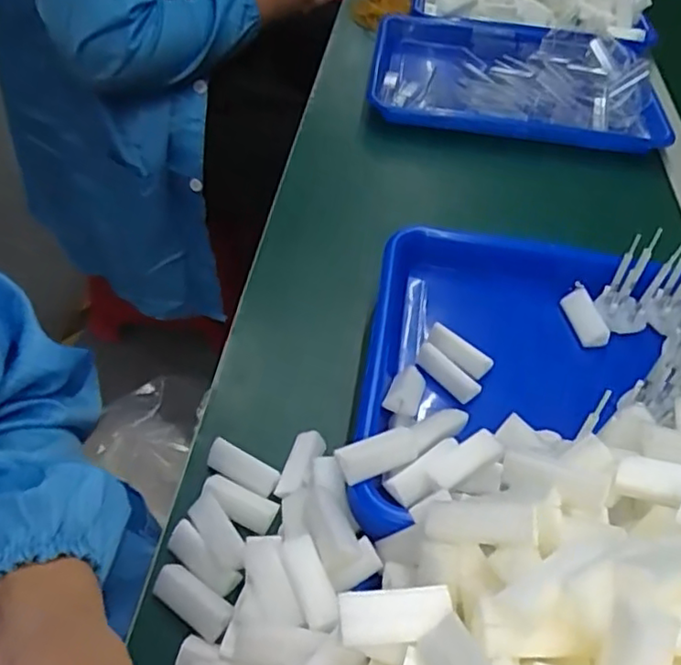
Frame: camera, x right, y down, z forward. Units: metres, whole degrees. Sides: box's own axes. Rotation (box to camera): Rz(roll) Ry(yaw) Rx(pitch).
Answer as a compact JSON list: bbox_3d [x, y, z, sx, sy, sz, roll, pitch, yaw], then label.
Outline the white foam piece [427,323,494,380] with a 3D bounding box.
[{"bbox_3d":[0.080,0.013,0.423,0.046,0.012,0.017,36,77,18],"label":"white foam piece"}]

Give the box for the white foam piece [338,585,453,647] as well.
[{"bbox_3d":[0.022,0.112,0.247,0.043,0.007,0.019,0,49,-6],"label":"white foam piece"}]

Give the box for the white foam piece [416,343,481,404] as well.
[{"bbox_3d":[0.070,0.027,0.412,0.046,0.011,0.015,39,56,25],"label":"white foam piece"}]

